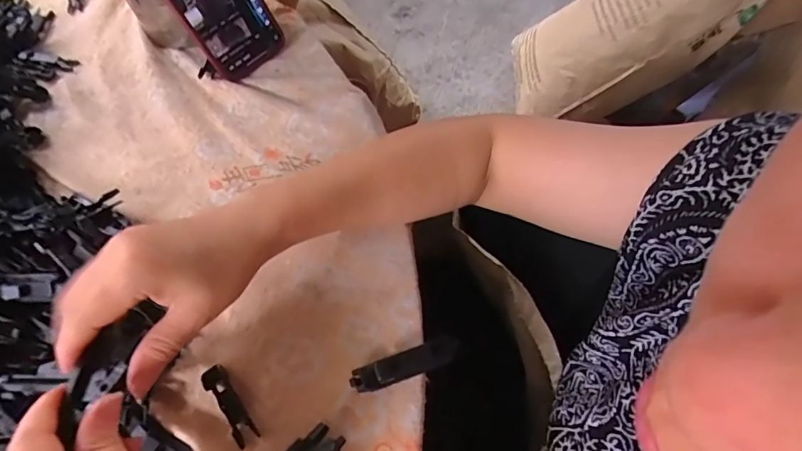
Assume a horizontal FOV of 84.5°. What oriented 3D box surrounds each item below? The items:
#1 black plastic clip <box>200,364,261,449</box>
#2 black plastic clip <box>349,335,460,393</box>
[{"bbox_3d":[-0.114,0.119,0.293,0.014,0.015,0.054,-32,68,-14],"label":"black plastic clip"},{"bbox_3d":[0.003,0.096,0.306,0.076,0.016,0.019,-19,66,-9],"label":"black plastic clip"}]

